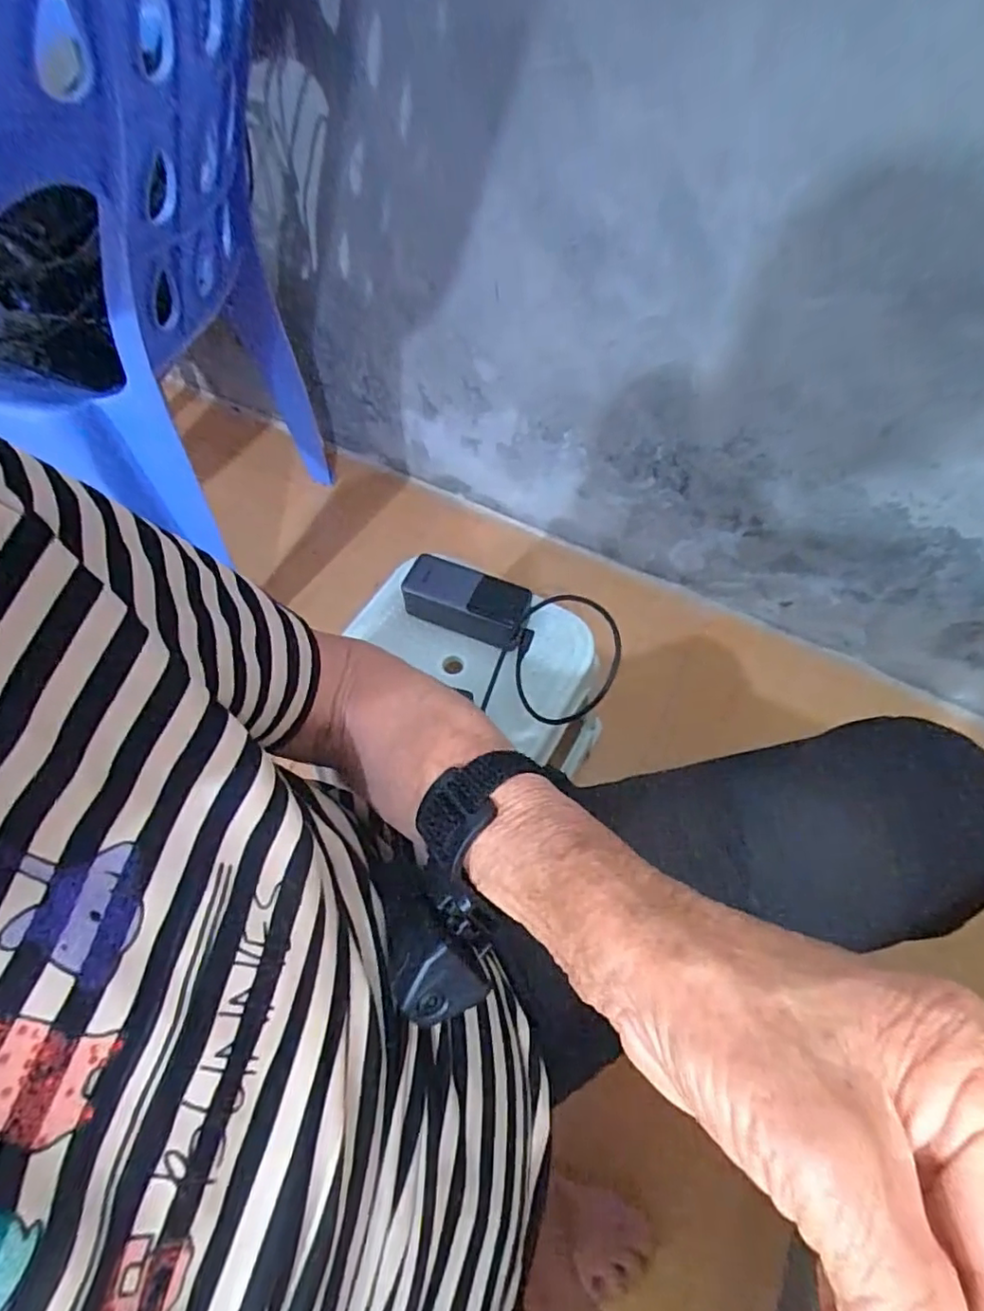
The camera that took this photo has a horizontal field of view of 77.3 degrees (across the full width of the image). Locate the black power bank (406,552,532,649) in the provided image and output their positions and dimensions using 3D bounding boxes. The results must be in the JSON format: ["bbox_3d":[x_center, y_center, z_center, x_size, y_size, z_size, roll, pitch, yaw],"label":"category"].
[{"bbox_3d":[-0.024,-0.055,0.635,0.129,0.050,0.052,20,61,11],"label":"black power bank"}]

